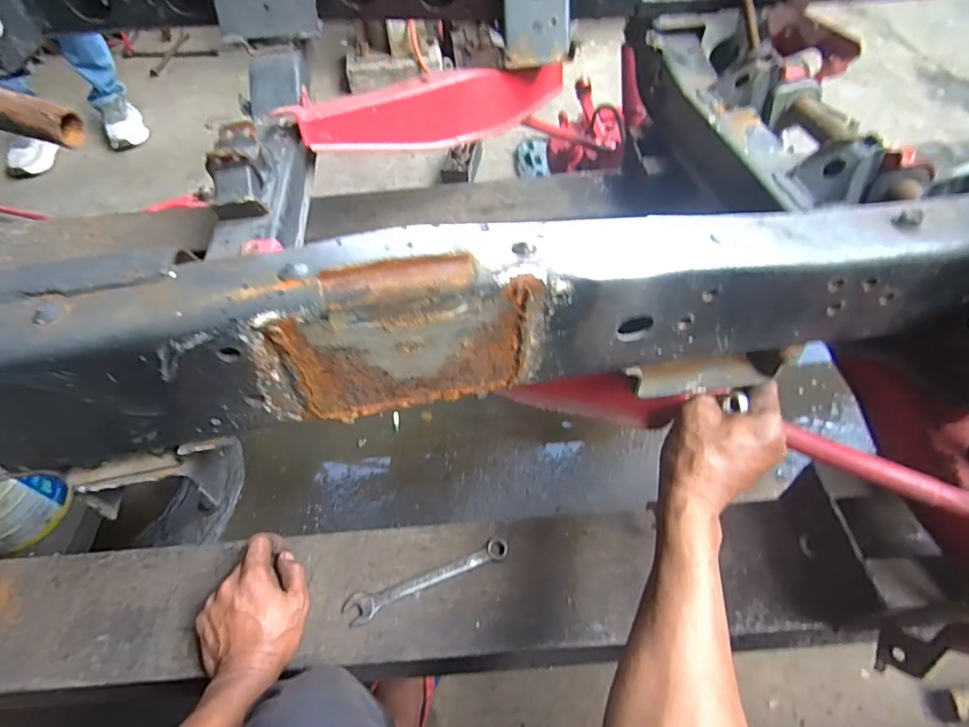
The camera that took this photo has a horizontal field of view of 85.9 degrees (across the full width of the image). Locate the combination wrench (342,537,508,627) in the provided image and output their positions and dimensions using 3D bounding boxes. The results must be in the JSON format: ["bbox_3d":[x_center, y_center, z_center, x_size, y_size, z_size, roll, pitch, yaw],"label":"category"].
[{"bbox_3d":[-0.058,0.223,0.538,0.172,0.005,0.027,-19,54,-11],"label":"combination wrench"}]

